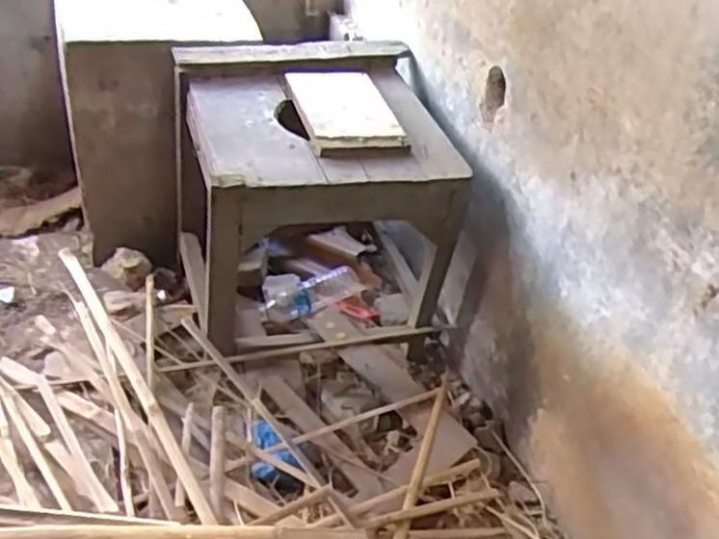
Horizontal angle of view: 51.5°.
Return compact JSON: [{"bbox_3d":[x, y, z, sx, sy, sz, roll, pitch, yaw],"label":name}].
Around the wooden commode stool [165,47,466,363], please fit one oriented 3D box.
[{"bbox_3d":[-0.085,-0.114,1.365,0.440,0.436,0.458,-8,40,-17],"label":"wooden commode stool"}]

